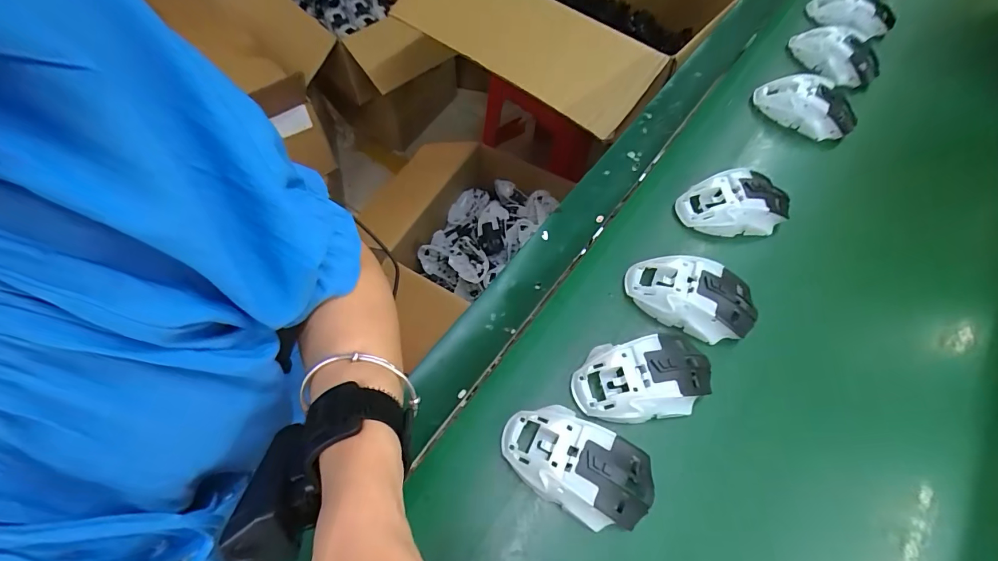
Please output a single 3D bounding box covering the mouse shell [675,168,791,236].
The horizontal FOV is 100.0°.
[{"bbox_3d":[0.248,-0.083,0.440,0.115,0.038,0.065,0,63,-1],"label":"mouse shell"}]

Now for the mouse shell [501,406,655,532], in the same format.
[{"bbox_3d":[0.059,0.138,0.318,0.117,0.038,0.069,25,65,12],"label":"mouse shell"}]

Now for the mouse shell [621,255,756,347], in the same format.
[{"bbox_3d":[0.178,0.013,0.390,0.113,0.040,0.061,22,65,10],"label":"mouse shell"}]

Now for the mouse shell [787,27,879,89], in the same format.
[{"bbox_3d":[0.459,-0.312,0.570,0.066,0.038,0.119,-34,68,-18],"label":"mouse shell"}]

